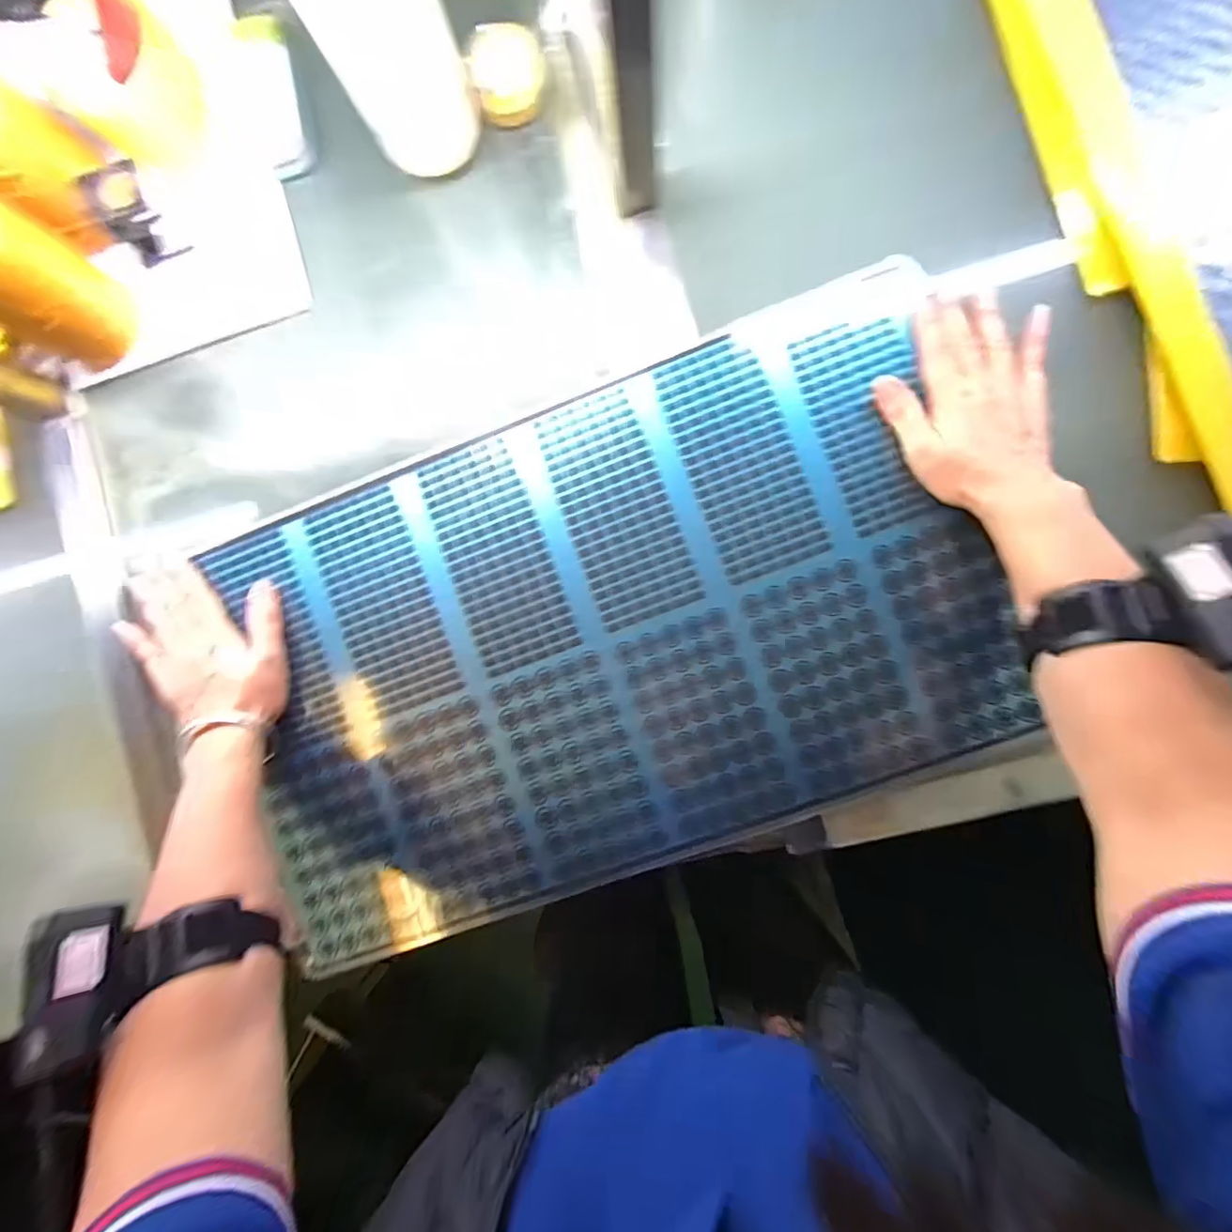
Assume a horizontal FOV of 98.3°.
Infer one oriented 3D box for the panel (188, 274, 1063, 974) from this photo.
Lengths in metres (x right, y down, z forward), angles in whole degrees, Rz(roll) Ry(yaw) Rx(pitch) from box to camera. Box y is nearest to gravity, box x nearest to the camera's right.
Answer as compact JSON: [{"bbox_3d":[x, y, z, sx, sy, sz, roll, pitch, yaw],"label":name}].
[{"bbox_3d":[-0.020,0.015,0.408,0.569,0.012,0.357,-21,88,5],"label":"panel"}]

